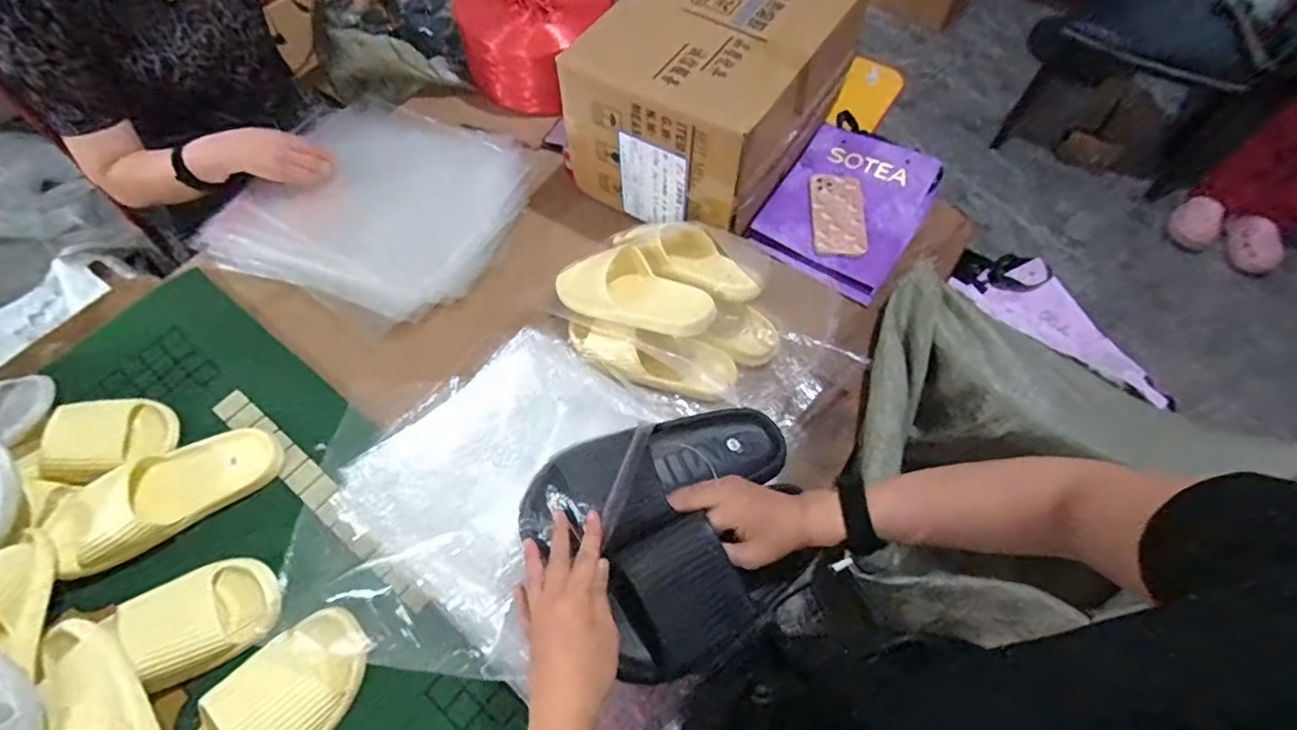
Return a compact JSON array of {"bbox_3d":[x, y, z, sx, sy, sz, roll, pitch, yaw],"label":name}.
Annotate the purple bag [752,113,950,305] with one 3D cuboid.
[{"bbox_3d":[0.320,-0.262,0.942,0.216,0.037,0.306,29,72,14],"label":"purple bag"}]

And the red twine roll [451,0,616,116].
[{"bbox_3d":[-0.204,-0.585,1.066,0.221,0.146,0.234,25,62,12],"label":"red twine roll"}]

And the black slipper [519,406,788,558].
[{"bbox_3d":[0.016,0.099,0.561,0.258,0.062,0.108,-15,60,-30],"label":"black slipper"}]

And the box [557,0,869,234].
[{"bbox_3d":[0.103,-0.411,0.884,0.276,0.225,0.374,33,64,16],"label":"box"}]

